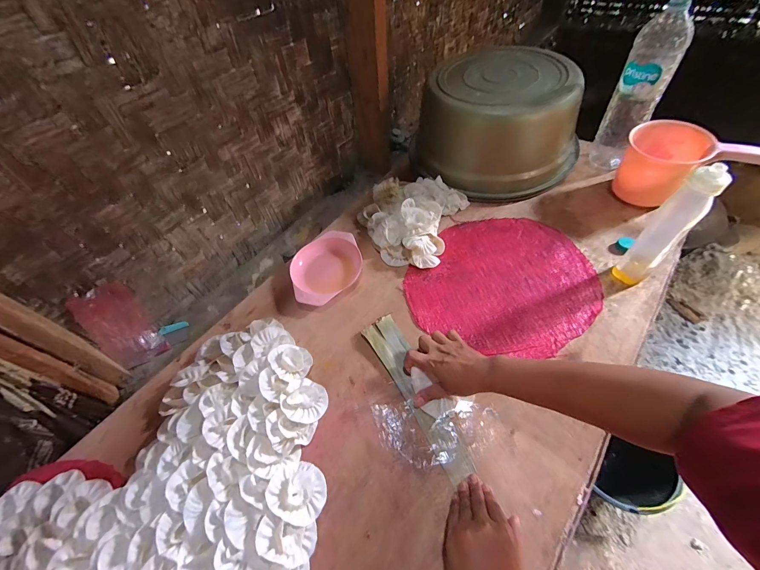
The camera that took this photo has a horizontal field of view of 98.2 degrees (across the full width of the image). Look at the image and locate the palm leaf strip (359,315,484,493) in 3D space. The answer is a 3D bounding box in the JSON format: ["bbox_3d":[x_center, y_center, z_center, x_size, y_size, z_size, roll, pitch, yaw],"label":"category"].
[{"bbox_3d":[0.057,0.164,0.527,0.058,0.010,0.275,-24,55,-12],"label":"palm leaf strip"}]

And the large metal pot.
[{"bbox_3d":[0.283,-0.378,0.777,0.333,0.193,0.297,31,63,26],"label":"large metal pot"}]

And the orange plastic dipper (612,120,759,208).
[{"bbox_3d":[0.620,-0.225,0.662,0.248,0.145,0.104,8,55,13],"label":"orange plastic dipper"}]

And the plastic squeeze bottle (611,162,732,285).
[{"bbox_3d":[0.443,-0.081,0.514,0.052,0.219,0.040,37,66,29],"label":"plastic squeeze bottle"}]

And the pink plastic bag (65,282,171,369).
[{"bbox_3d":[-0.521,0.083,0.665,0.031,0.178,0.096,13,38,38],"label":"pink plastic bag"}]

